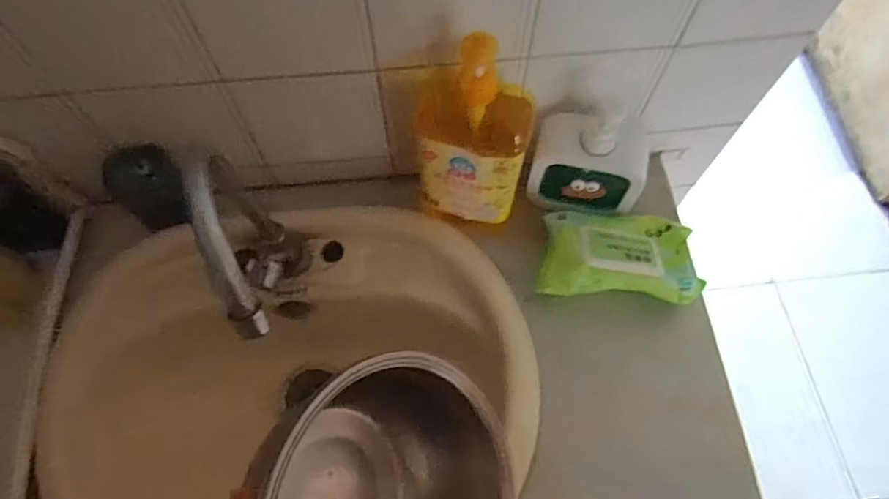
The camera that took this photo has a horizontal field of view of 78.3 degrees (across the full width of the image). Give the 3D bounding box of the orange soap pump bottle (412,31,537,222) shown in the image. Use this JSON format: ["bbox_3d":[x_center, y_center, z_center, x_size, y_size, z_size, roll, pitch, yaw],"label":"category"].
[{"bbox_3d":[0.027,-0.111,0.554,0.113,0.224,0.073,7,66,3],"label":"orange soap pump bottle"}]

